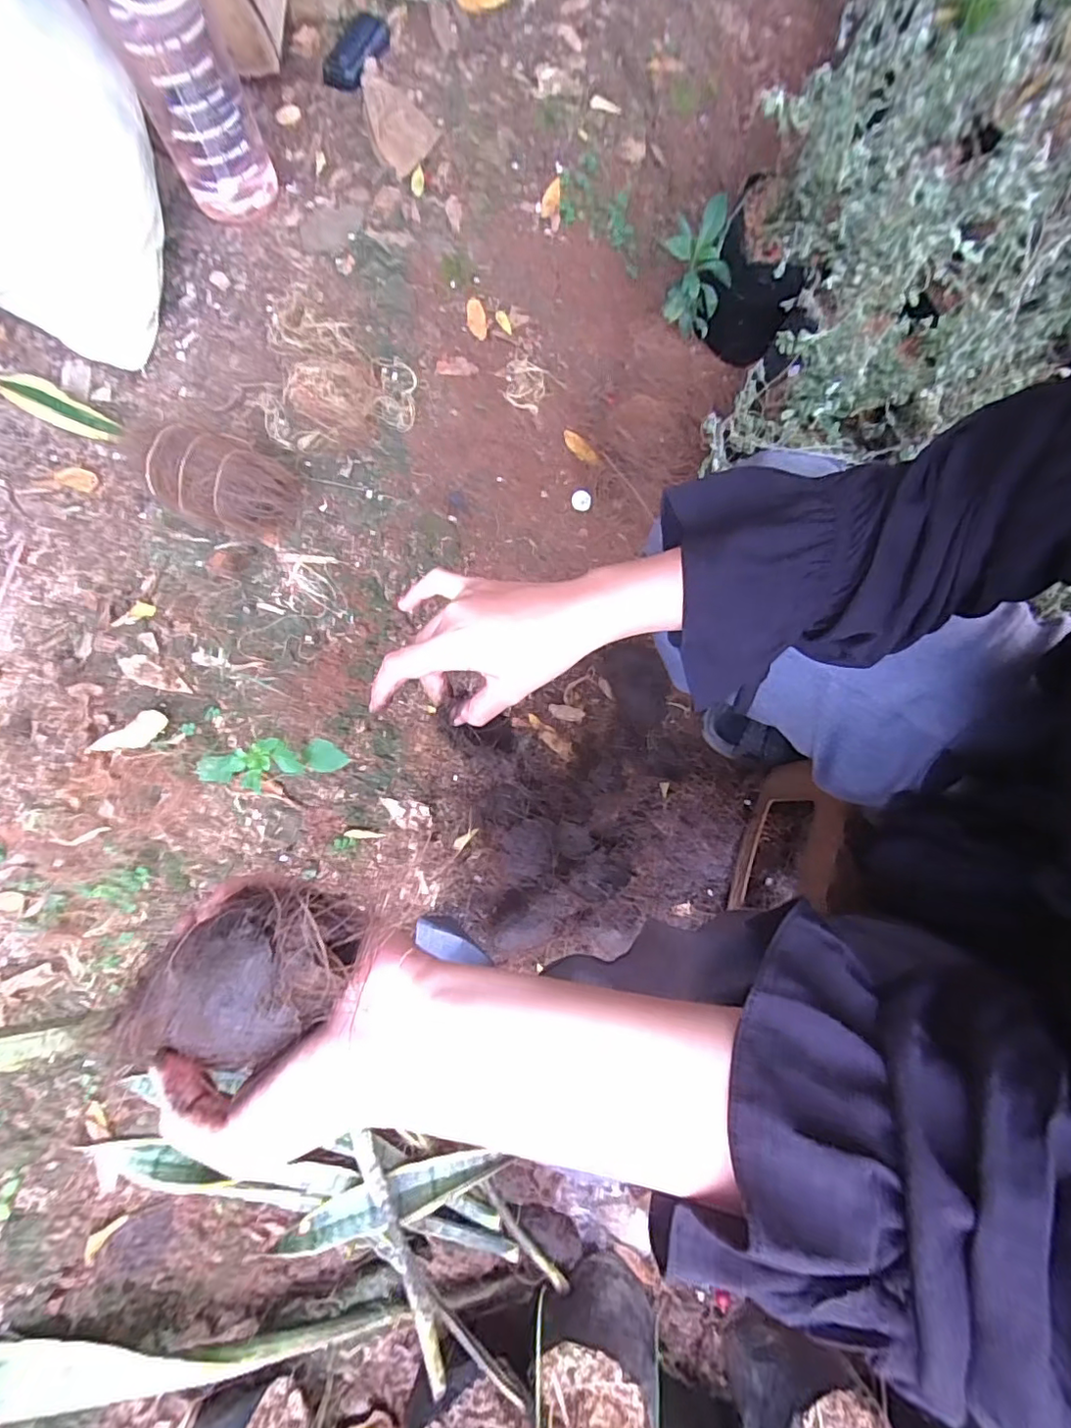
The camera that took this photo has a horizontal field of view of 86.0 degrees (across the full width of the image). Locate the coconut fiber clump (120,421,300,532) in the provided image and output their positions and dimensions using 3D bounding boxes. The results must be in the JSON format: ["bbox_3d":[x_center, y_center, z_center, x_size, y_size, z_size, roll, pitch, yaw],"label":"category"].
[{"bbox_3d":[-0.331,-0.248,0.603,0.157,0.082,0.095,10,76,6],"label":"coconut fiber clump"}]

